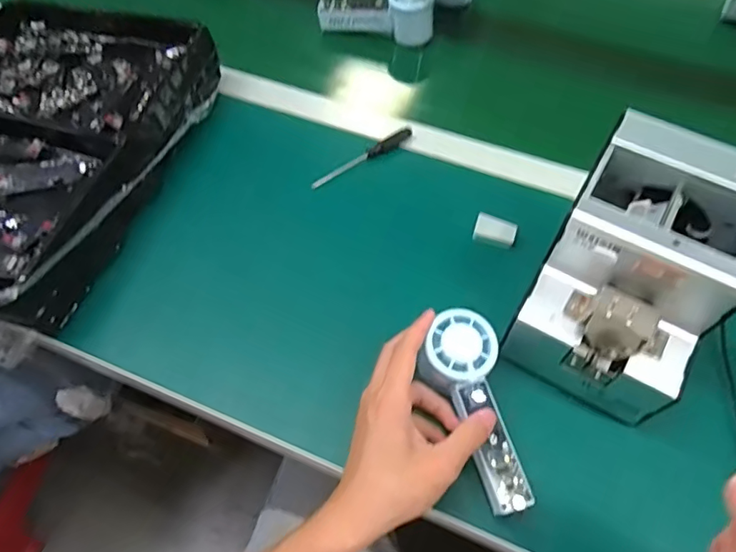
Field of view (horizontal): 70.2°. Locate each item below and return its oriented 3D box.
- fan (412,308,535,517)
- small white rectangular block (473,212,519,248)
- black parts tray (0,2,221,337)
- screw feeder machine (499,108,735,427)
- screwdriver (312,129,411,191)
[{"bbox_3d":[0.085,0.103,0.410,0.059,0.034,0.150,-15,73,-8],"label":"fan"},{"bbox_3d":[0.127,-0.044,0.522,0.040,0.015,0.024,20,62,12],"label":"small white rectangular block"},{"bbox_3d":[-0.358,-0.152,0.549,0.290,0.057,0.376,16,62,10],"label":"black parts tray"},{"bbox_3d":[0.212,-0.006,0.423,0.127,0.128,0.184,27,64,16],"label":"screw feeder machine"},{"bbox_3d":[-0.006,-0.132,0.586,0.130,0.018,0.016,-27,63,-14],"label":"screwdriver"}]

